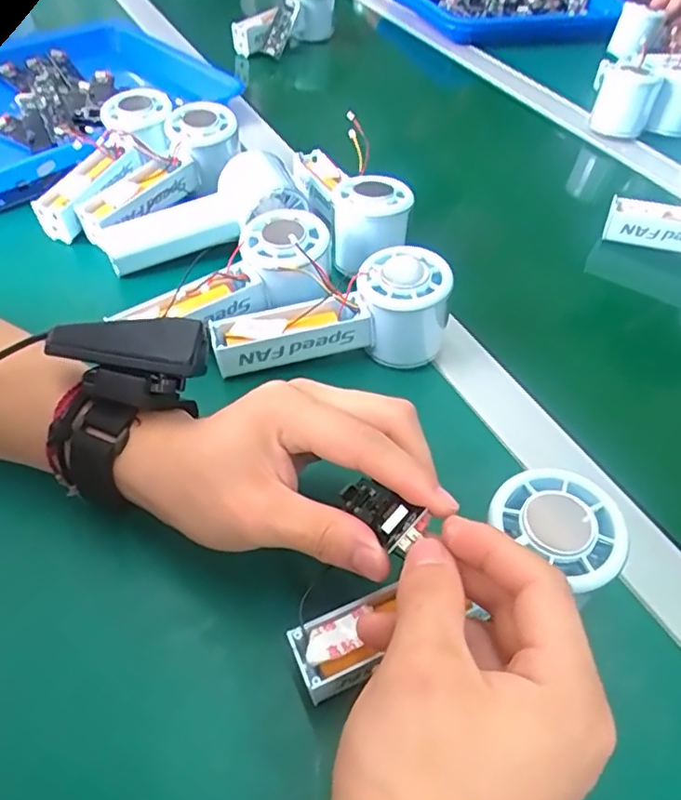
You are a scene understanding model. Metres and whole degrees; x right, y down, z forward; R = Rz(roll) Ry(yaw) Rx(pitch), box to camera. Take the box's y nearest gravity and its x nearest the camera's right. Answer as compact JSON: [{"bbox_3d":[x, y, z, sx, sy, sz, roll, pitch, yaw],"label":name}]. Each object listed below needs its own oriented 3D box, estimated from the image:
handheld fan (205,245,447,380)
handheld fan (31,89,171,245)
[{"bbox_3d":[-0.005,-0.051,0.388,0.147,0.062,0.044,-6,40,-4],"label":"handheld fan"},{"bbox_3d":[-0.186,-0.192,0.488,0.061,0.032,0.151,18,67,23],"label":"handheld fan"}]

